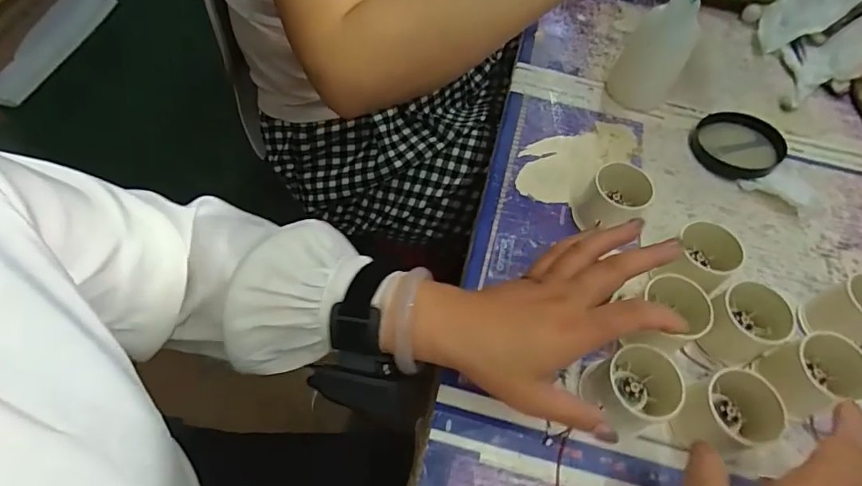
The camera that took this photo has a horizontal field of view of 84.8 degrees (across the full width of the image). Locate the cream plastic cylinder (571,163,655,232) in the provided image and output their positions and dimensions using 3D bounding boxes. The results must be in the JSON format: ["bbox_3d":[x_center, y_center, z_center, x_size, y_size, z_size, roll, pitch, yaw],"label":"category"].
[{"bbox_3d":[0.158,-0.033,0.417,0.049,0.055,0.053,39,65,18],"label":"cream plastic cylinder"}]

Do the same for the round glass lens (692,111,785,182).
[{"bbox_3d":[0.319,-0.104,0.494,0.072,0.022,0.082,-35,68,-21],"label":"round glass lens"}]

